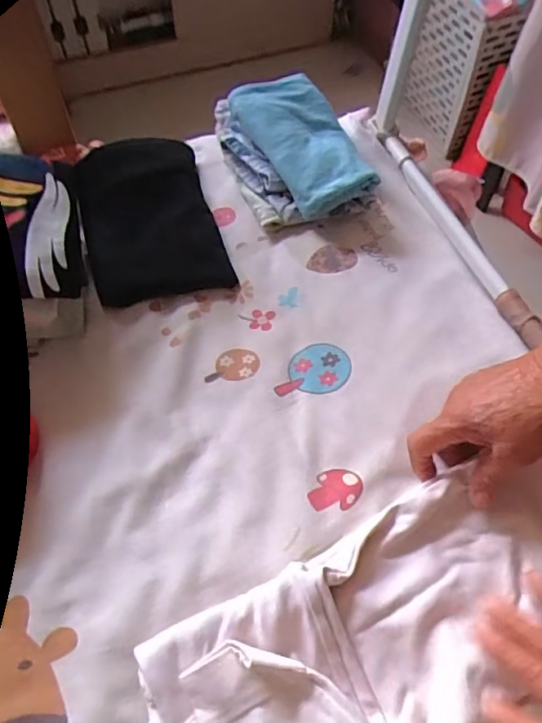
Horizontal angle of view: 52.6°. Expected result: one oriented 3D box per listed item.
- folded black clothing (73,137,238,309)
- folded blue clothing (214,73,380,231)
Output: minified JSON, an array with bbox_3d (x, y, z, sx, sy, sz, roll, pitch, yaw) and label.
[{"bbox_3d":[-0.126,-0.157,0.561,0.134,0.054,0.197,-13,60,-8],"label":"folded black clothing"},{"bbox_3d":[0.017,-0.243,0.599,0.123,0.066,0.198,-20,61,-12],"label":"folded blue clothing"}]

